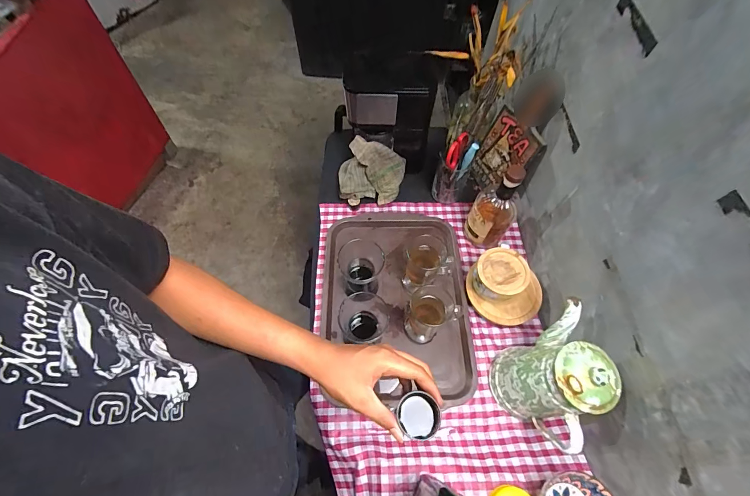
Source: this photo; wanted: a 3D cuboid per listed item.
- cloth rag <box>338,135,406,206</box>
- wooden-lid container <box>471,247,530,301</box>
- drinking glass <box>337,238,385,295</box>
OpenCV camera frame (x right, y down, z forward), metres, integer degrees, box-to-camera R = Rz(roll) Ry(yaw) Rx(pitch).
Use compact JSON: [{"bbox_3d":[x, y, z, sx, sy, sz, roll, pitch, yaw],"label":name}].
[{"bbox_3d":[-0.009,-0.183,0.841,0.160,0.113,0.117,3,61,1],"label":"cloth rag"},{"bbox_3d":[0.252,0.059,0.692,0.094,0.076,0.096,9,62,4],"label":"wooden-lid container"},{"bbox_3d":[-0.025,0.049,0.702,0.093,0.130,0.092,0,61,-1],"label":"drinking glass"}]

